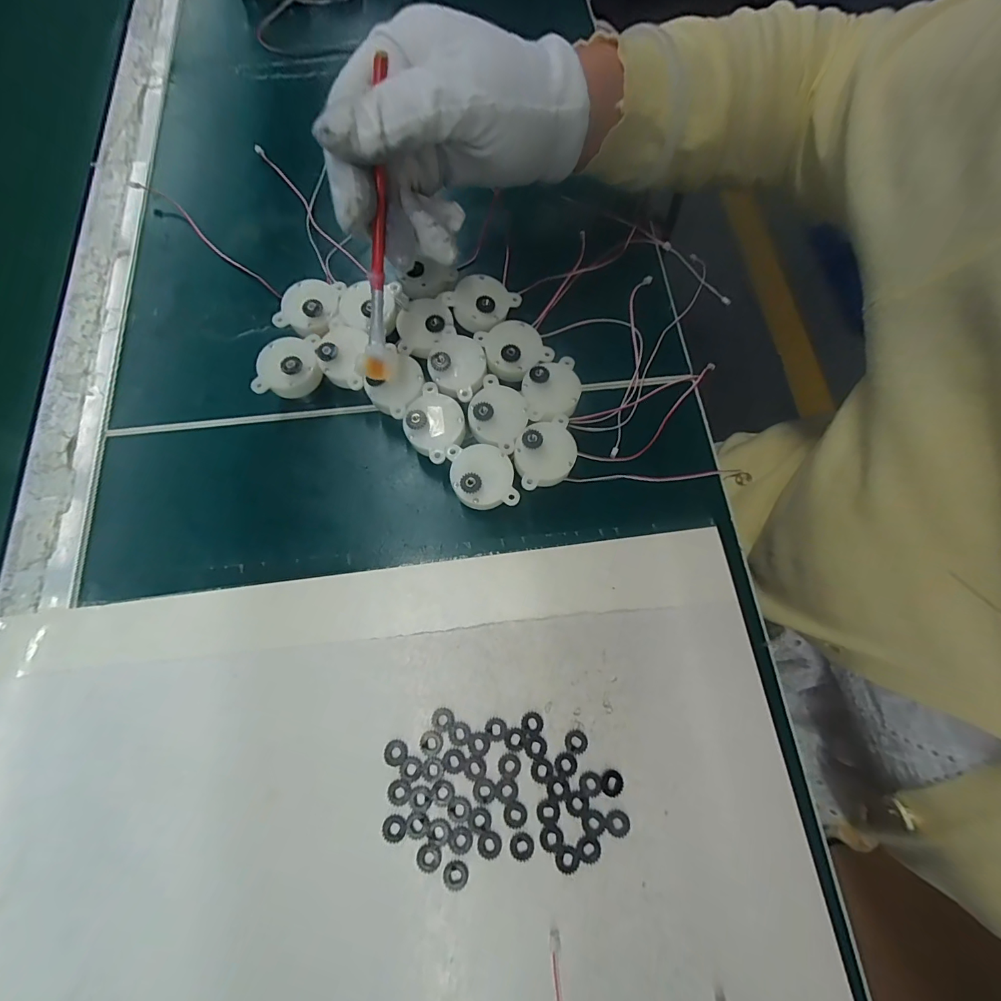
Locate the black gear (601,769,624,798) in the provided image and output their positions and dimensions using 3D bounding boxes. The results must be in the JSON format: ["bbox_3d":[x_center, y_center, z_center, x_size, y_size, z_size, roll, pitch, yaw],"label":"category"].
[{"bbox_3d":[0.051,0.129,0.203,0.010,0.004,0.011,19,73,6],"label":"black gear"}]

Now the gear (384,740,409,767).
[{"bbox_3d":[-0.049,0.118,0.207,0.011,0.004,0.010,0,72,0],"label":"gear"}]

